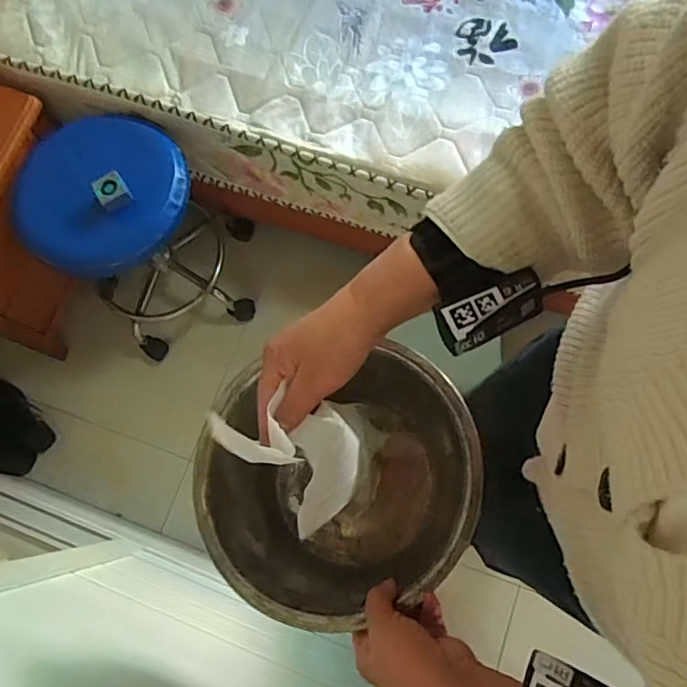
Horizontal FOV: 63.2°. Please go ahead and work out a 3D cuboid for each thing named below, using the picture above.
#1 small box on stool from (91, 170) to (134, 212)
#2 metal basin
[{"bbox_3d":[-0.406,-0.265,0.991,0.055,0.056,0.051,-33,76,-4],"label":"small box on stool"},{"bbox_3d":[-0.006,0.121,0.523,0.248,0.129,0.228,0,76,1],"label":"metal basin"}]

